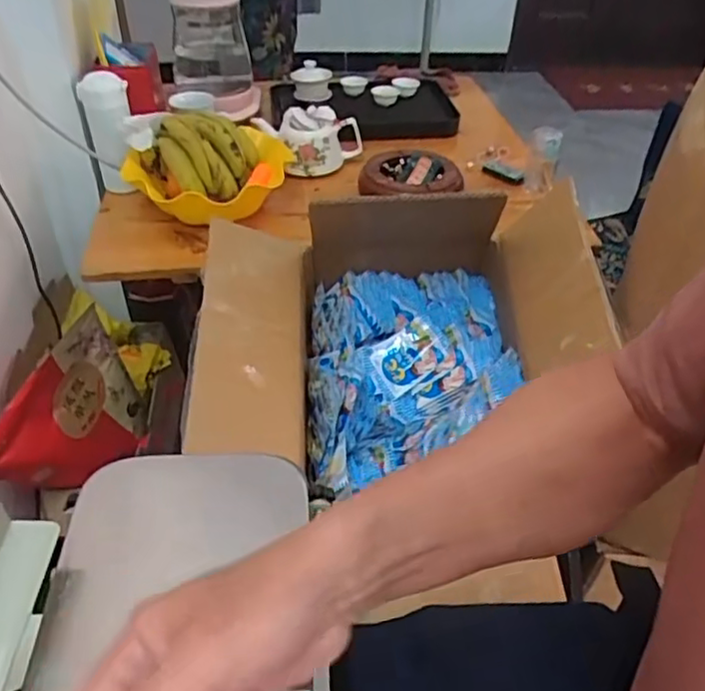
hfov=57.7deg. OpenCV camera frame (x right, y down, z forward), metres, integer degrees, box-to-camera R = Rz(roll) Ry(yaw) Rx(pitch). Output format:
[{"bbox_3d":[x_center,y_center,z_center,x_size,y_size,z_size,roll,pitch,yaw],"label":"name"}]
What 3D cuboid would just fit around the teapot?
[{"bbox_3d":[-0.078,-0.352,1.089,0.175,0.086,0.101,-28,49,-30],"label":"teapot"}]

